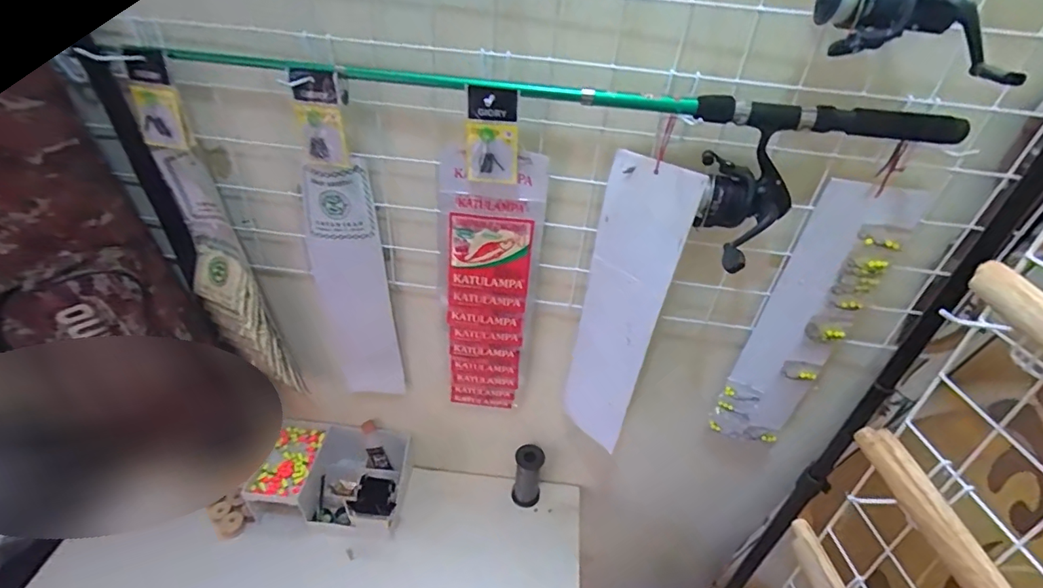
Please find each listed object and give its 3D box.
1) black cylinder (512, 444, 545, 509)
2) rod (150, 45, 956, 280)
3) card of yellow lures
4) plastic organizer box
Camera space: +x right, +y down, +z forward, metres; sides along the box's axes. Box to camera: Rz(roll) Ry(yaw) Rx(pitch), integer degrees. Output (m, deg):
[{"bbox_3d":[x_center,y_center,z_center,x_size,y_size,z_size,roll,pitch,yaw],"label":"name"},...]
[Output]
[{"bbox_3d":[0.012,0.318,0.874,0.050,0.114,0.052,9,38,6],"label":"black cylinder"},{"bbox_3d":[0.018,-0.134,0.482,0.756,0.122,0.124,6,37,1],"label":"rod"},{"bbox_3d":[0.344,0.052,0.623,0.097,0.397,0.017,16,38,11],"label":"card of yellow lures"},{"bbox_3d":[-0.314,0.313,0.849,0.232,0.102,0.147,8,37,4],"label":"plastic organizer box"}]

